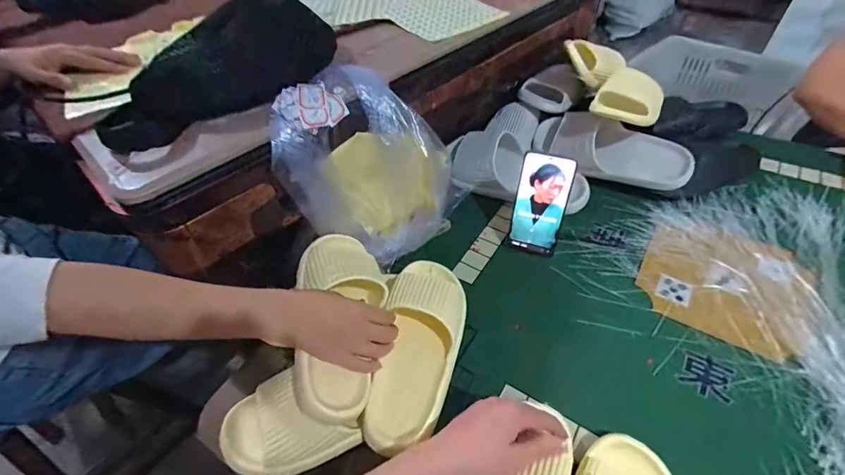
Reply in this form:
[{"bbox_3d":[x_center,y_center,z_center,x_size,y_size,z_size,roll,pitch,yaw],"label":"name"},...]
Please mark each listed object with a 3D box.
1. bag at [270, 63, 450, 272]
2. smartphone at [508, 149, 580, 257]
[{"bbox_3d":[-0.062,-0.095,0.557,0.205,0.227,0.162,0,47,4],"label":"bag"},{"bbox_3d":[0.175,-0.047,0.592,0.073,0.154,0.012,16,28,18],"label":"smartphone"}]

